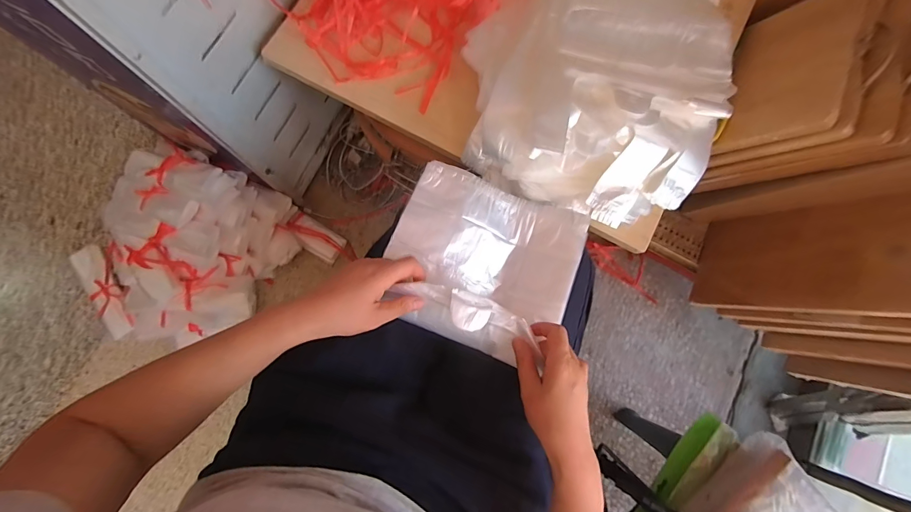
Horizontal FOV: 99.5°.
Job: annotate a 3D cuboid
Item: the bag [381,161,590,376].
[{"bbox_3d":[0.031,0.004,0.458,0.216,0.066,0.198,21,79,3],"label":"bag"}]

